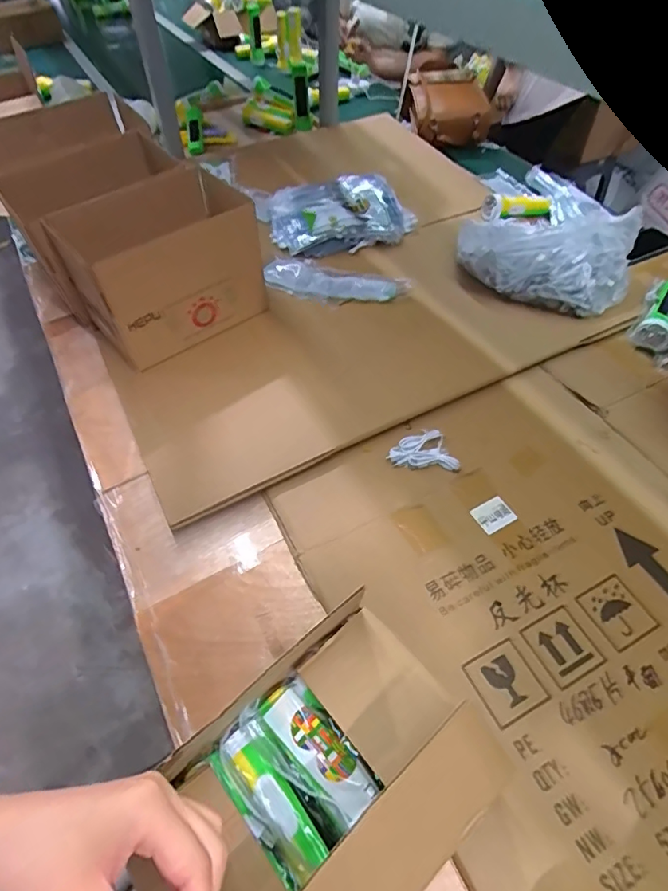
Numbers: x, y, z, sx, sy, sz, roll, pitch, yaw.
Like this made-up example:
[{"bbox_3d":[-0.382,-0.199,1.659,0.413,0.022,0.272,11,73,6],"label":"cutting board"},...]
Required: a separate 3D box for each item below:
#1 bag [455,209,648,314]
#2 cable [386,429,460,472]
[{"bbox_3d":[0.399,-0.358,0.931,0.313,0.114,0.215,11,53,9],"label":"bag"},{"bbox_3d":[0.122,0.014,0.693,0.085,0.014,0.066,-15,53,-12],"label":"cable"}]

